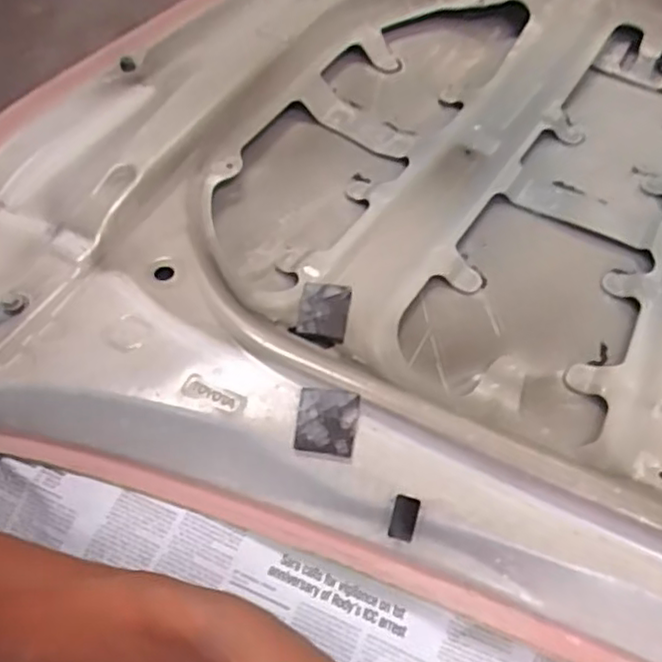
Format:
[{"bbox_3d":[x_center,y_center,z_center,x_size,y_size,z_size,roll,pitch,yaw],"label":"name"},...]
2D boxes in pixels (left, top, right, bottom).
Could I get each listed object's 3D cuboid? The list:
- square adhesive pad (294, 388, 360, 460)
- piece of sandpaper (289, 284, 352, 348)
[{"bbox_3d":[-0.003,0.067,0.492,0.043,0.012,0.049,6,53,3],"label":"square adhesive pad"},{"bbox_3d":[-0.007,-0.014,0.573,0.044,0.007,0.066,11,55,5],"label":"piece of sandpaper"}]

